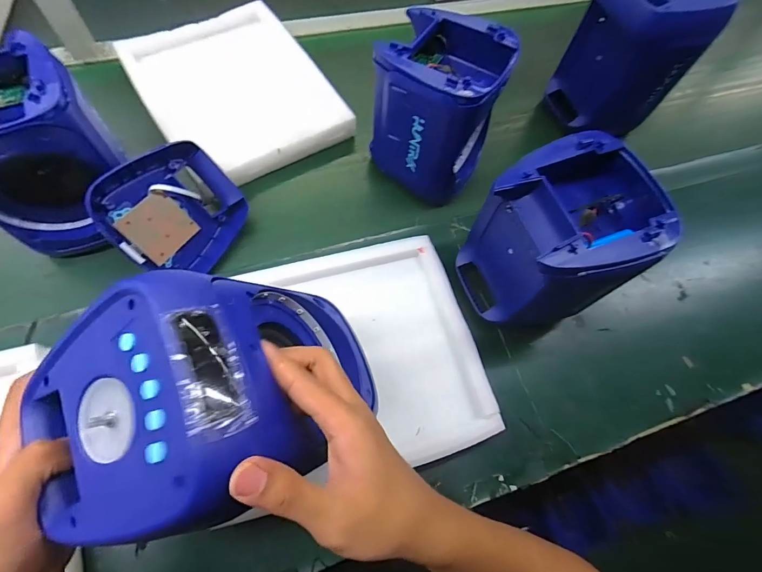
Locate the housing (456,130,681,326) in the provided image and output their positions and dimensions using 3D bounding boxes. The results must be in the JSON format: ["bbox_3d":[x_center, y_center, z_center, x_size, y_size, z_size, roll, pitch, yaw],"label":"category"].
[{"bbox_3d":[0.220,-0.054,0.504,0.173,0.212,0.167,-20,66,-10],"label":"housing"}]

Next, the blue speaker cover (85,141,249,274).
[{"bbox_3d":[-0.290,-0.106,0.542,0.035,0.159,0.177,4,49,47],"label":"blue speaker cover"}]

